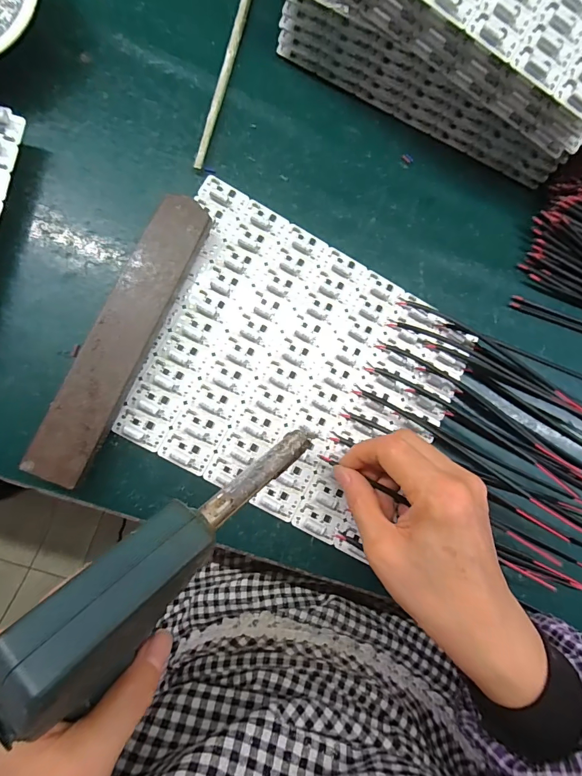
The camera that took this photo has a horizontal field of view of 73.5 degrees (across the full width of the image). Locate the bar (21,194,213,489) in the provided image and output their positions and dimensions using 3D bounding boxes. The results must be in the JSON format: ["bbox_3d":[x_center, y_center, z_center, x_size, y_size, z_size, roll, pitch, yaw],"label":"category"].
[{"bbox_3d":[-0.110,-0.035,0.261,0.036,0.026,0.197,24,83,-5],"label":"bar"}]

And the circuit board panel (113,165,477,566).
[{"bbox_3d":[0.006,-0.012,0.286,0.221,0.010,0.192,28,83,-4],"label":"circuit board panel"}]

